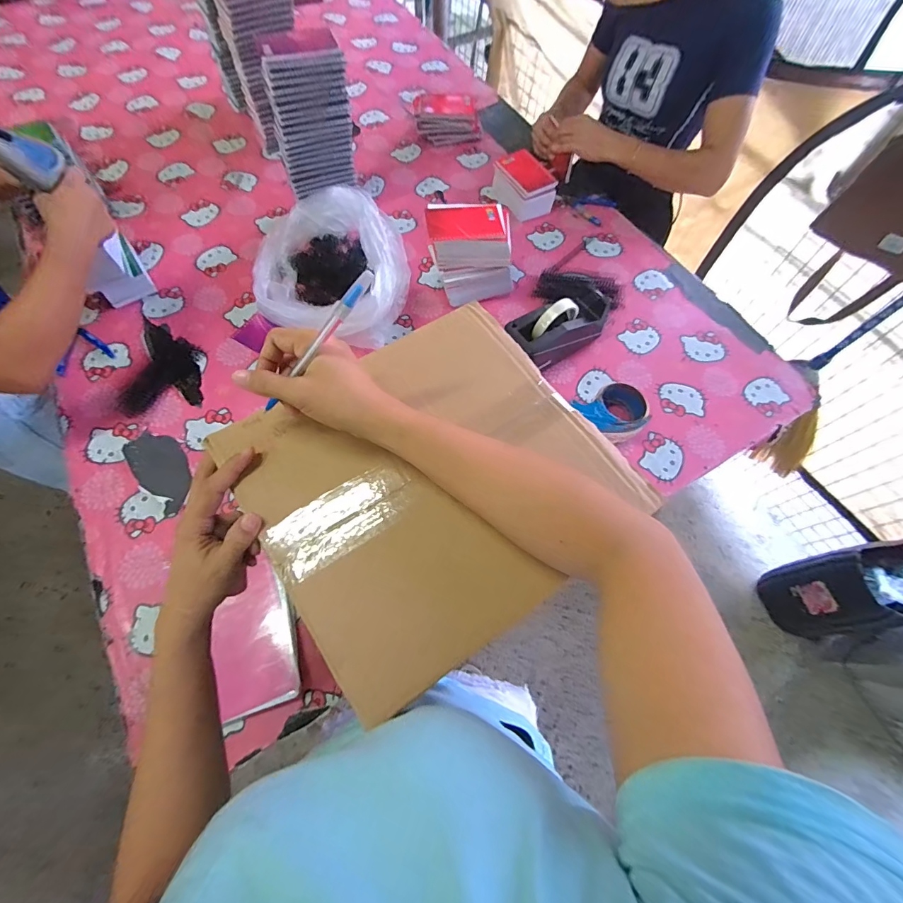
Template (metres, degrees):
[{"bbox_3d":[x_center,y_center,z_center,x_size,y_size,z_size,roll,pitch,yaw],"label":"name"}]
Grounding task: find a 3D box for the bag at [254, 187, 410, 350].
[{"bbox_3d":[-0.222,-0.356,0.785,0.319,0.131,0.282,28,66,12],"label":"bag"}]

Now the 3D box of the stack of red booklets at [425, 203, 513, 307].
[{"bbox_3d":[0.036,-0.363,0.779,0.163,0.155,0.085,-5,63,-4],"label":"stack of red booklets"}]

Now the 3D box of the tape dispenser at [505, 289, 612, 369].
[{"bbox_3d":[0.190,-0.223,0.740,0.203,0.121,0.078,-35,71,-16],"label":"tape dispenser"}]

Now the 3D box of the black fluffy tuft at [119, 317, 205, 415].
[{"bbox_3d":[-0.518,-0.158,0.743,0.129,0.019,0.193,-10,64,-7],"label":"black fluffy tuft"}]

